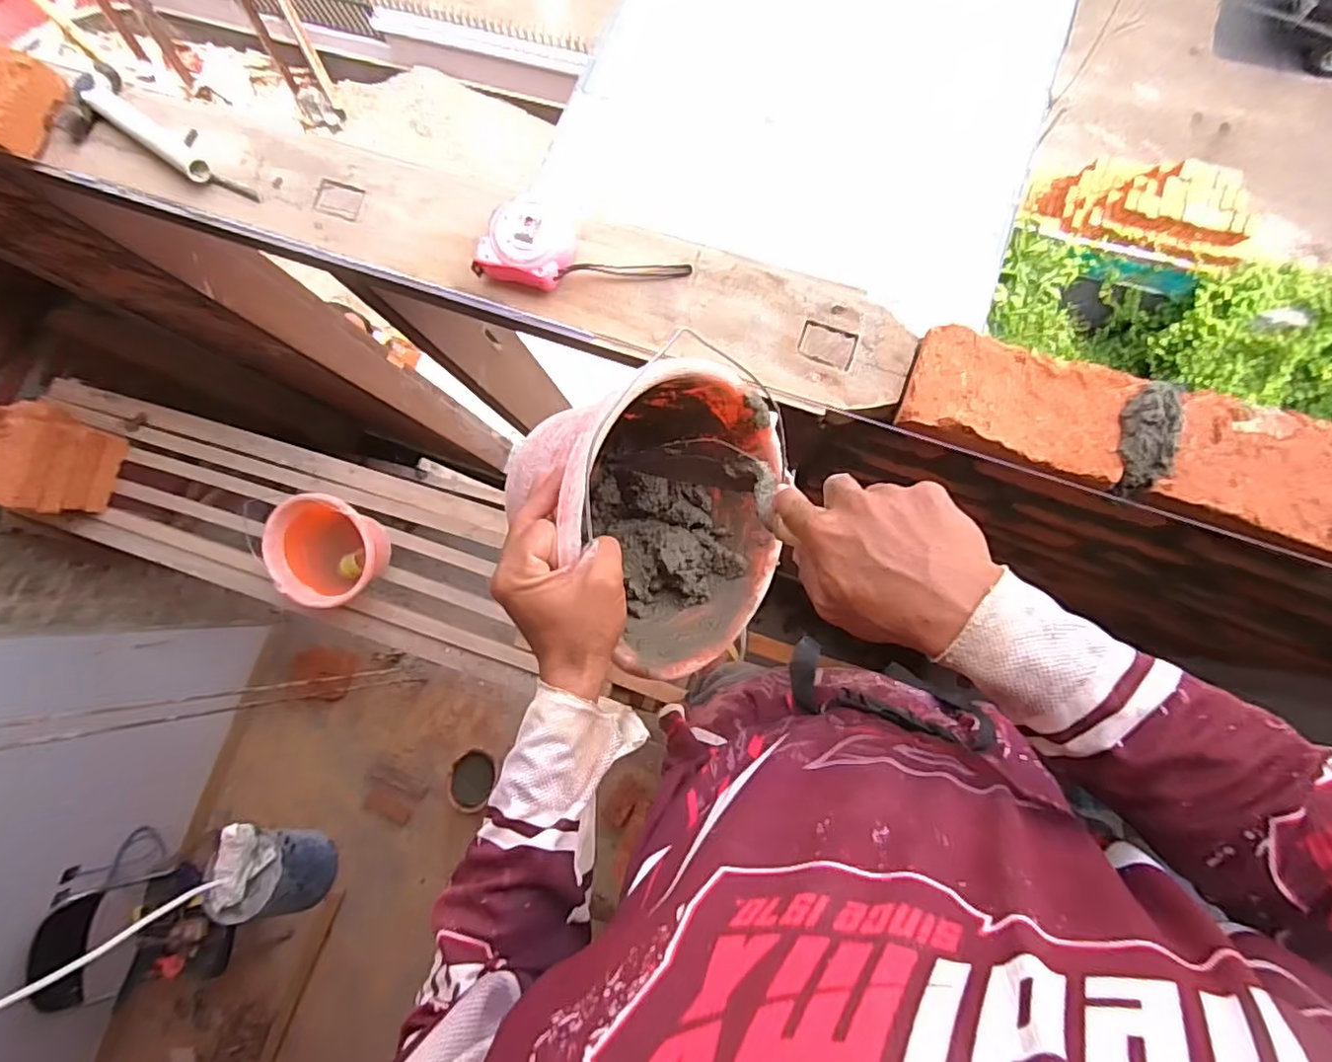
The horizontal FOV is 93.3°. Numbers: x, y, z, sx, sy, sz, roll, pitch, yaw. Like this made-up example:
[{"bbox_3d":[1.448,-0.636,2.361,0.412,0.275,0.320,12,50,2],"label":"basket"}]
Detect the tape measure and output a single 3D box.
[{"bbox_3d":[-0.084,-0.271,0.621,0.199,0.039,0.077,16,86,7],"label":"tape measure"}]

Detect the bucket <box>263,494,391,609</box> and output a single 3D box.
[{"bbox_3d":[-0.757,0.046,1.396,0.223,0.159,0.234,-1,84,6],"label":"bucket"}]

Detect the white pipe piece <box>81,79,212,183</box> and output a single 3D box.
[{"bbox_3d":[-0.574,-0.439,0.693,0.188,0.022,0.026,36,88,8],"label":"white pipe piece"}]

